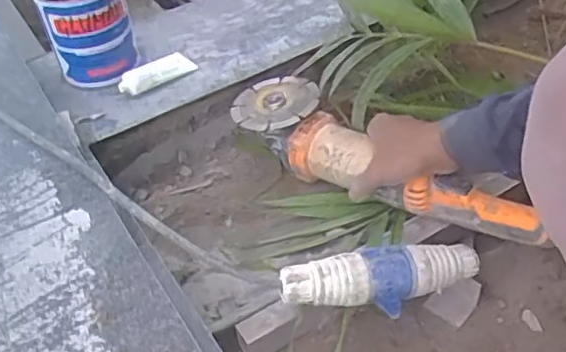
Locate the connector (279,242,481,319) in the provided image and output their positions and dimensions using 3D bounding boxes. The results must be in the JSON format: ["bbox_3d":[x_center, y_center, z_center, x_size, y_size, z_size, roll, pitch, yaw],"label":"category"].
[{"bbox_3d":[0.095,0.094,0.567,0.198,0.051,0.044,-4,45,-17],"label":"connector"}]

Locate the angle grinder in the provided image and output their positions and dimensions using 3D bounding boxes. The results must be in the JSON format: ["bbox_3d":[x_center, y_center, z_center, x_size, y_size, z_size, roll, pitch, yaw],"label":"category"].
[{"bbox_3d":[0.095,-0.018,0.667,0.371,0.075,0.097,28,55,33],"label":"angle grinder"}]

